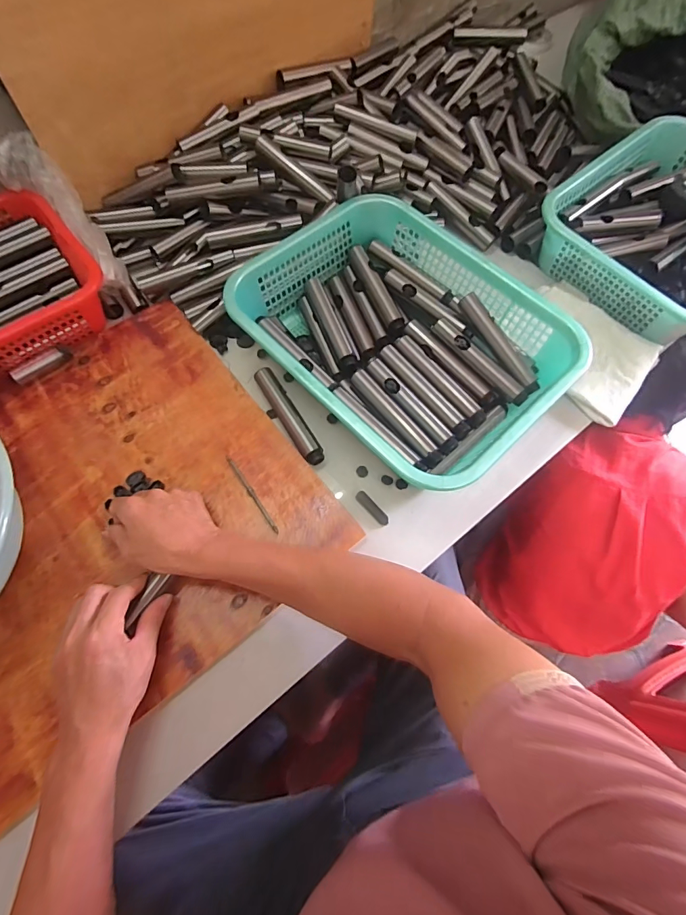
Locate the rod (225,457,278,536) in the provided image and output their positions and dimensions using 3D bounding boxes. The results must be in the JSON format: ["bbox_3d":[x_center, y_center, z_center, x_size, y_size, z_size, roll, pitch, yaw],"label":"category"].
[{"bbox_3d":[-0.109,0.043,0.505,0.007,0.004,0.114,-34,72,-14],"label":"rod"}]

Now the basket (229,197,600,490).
[{"bbox_3d":[0.073,-0.153,0.546,0.290,0.087,0.384,-42,74,-16],"label":"basket"}]

